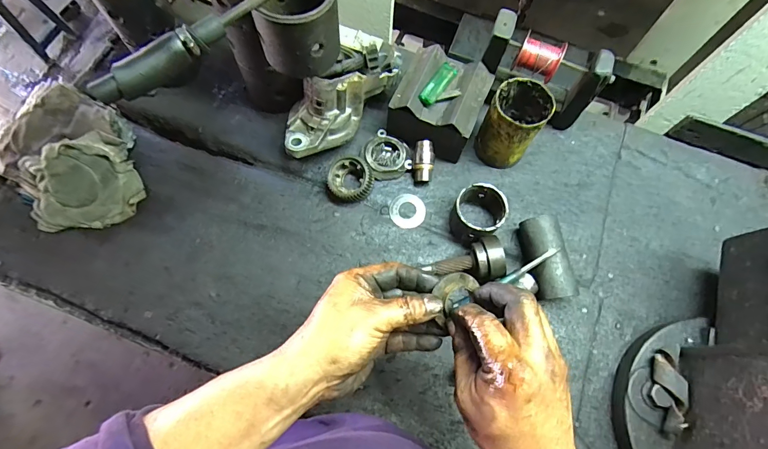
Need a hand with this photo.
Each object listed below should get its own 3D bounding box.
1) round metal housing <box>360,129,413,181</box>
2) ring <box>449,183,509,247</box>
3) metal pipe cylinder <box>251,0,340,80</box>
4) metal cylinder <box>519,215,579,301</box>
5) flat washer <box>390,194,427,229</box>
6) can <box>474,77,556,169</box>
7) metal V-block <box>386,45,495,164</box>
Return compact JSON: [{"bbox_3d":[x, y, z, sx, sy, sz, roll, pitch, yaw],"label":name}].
[{"bbox_3d":[0.003,-0.103,0.565,0.063,0.021,0.072,-30,74,-12],"label":"round metal housing"},{"bbox_3d":[0.128,-0.013,0.515,0.068,0.055,0.073,32,72,9],"label":"ring"},{"bbox_3d":[-0.092,-0.216,0.406,0.088,0.081,0.072,12,70,2],"label":"metal pipe cylinder"},{"bbox_3d":[0.218,0.046,0.503,0.056,0.050,0.107,-7,70,-5],"label":"metal cylinder"},{"bbox_3d":[0.035,-0.020,0.547,0.051,0.004,0.053,1,70,-2],"label":"flat washer"},{"bbox_3d":[0.181,-0.139,0.535,0.075,0.113,0.081,36,72,11],"label":"can"},{"bbox_3d":[0.081,-0.174,0.554,0.120,0.094,0.133,26,71,7],"label":"metal V-block"}]

